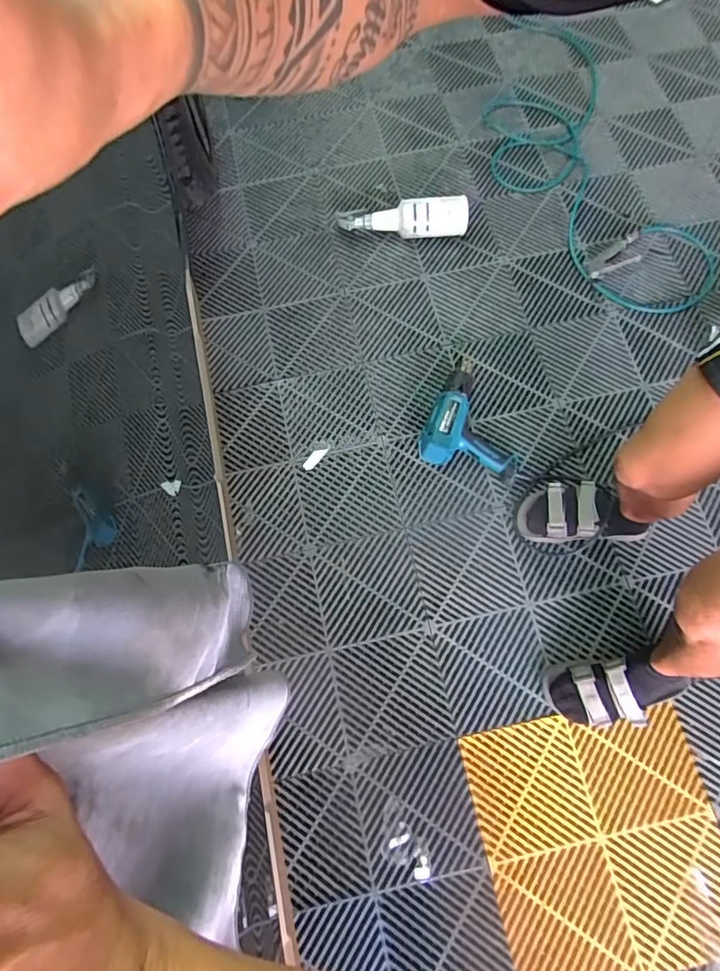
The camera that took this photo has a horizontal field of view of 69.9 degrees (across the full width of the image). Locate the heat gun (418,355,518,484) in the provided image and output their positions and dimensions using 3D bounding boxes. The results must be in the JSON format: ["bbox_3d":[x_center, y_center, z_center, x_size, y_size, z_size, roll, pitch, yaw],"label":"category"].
[{"bbox_3d":[0.265,-0.161,1.121,0.205,0.086,0.280,19,73,7],"label":"heat gun"}]

